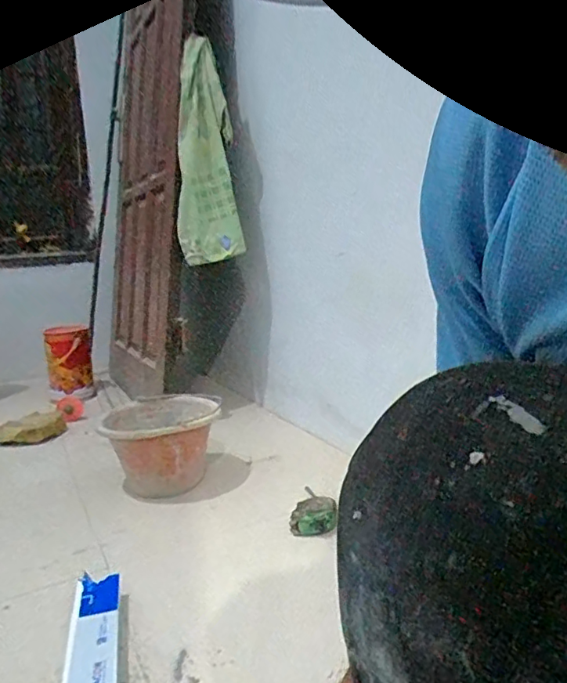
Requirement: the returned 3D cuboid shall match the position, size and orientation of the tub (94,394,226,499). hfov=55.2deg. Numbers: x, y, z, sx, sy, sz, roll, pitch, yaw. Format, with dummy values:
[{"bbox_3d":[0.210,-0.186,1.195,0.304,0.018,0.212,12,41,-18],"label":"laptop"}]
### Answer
[{"bbox_3d":[-0.275,0.235,1.228,0.255,0.177,0.222,-8,12,-28],"label":"tub"}]

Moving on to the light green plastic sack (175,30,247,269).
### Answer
[{"bbox_3d":[-0.201,-0.483,1.423,0.071,0.517,0.153,7,14,43],"label":"light green plastic sack"}]

